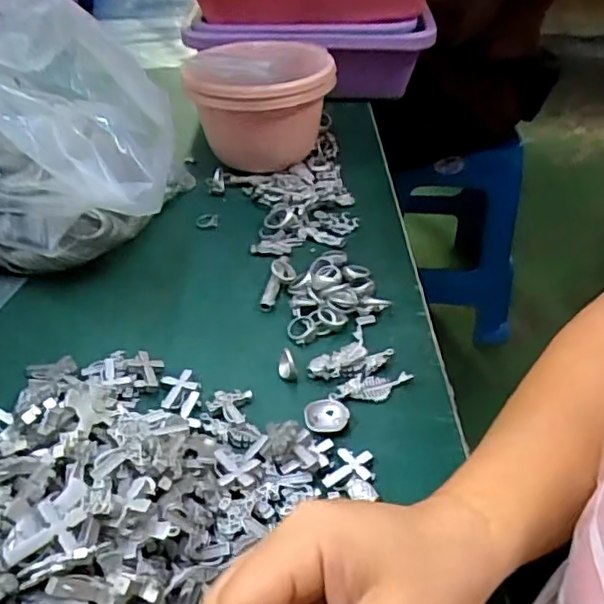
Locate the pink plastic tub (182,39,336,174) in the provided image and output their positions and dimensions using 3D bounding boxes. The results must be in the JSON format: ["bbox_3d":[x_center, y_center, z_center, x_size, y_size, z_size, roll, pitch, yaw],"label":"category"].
[{"bbox_3d":[-0.040,-0.199,0.607,0.132,0.109,0.140,-3,40,-2],"label":"pink plastic tub"}]

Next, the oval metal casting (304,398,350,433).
[{"bbox_3d":[0.016,0.072,0.383,0.027,0.007,0.025,-6,41,-6],"label":"oval metal casting"}]

